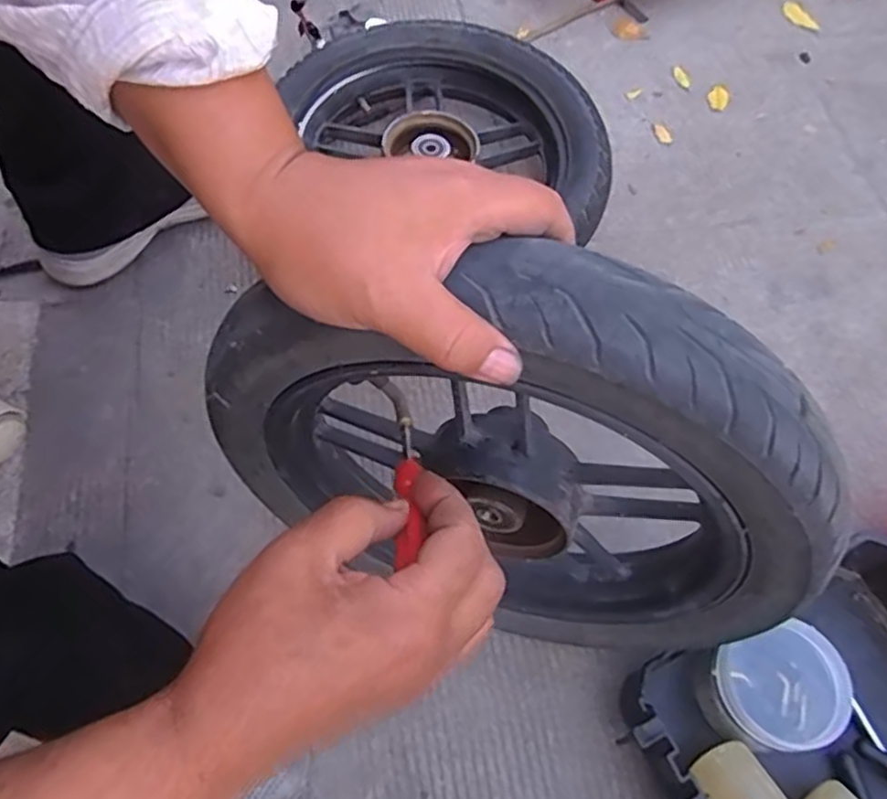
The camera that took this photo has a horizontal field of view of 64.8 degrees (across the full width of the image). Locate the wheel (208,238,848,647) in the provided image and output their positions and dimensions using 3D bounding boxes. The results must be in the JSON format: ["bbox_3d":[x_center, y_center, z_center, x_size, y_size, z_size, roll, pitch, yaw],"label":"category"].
[{"bbox_3d":[0.026,0.048,0.381,0.304,0.305,0.064,12,61,4],"label":"wheel"}]

